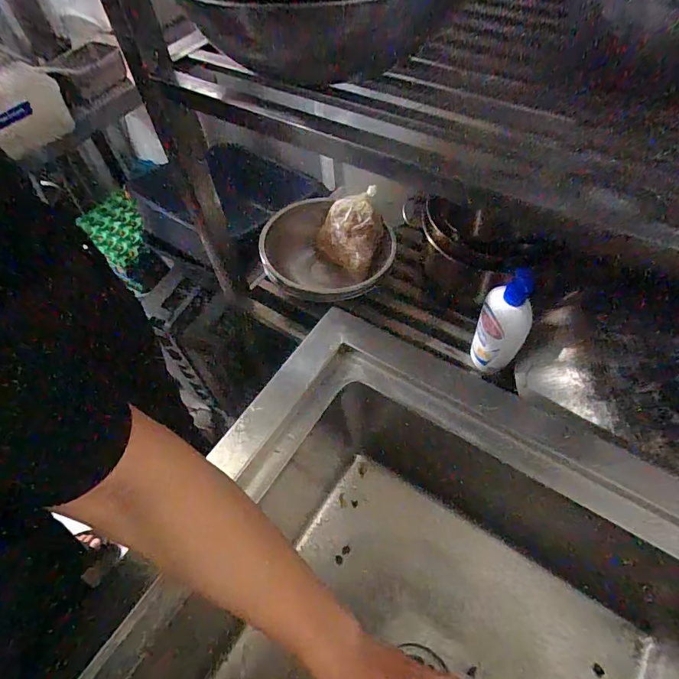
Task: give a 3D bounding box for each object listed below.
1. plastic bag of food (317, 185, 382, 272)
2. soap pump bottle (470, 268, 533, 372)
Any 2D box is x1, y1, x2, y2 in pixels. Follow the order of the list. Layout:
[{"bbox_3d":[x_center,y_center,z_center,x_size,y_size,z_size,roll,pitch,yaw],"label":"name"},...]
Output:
[{"bbox_3d":[0.020,-0.209,0.849,0.122,0.109,0.104,-11,56,-2],"label":"plastic bag of food"},{"bbox_3d":[0.251,-0.022,0.660,0.061,0.192,0.061,-1,57,5],"label":"soap pump bottle"}]

